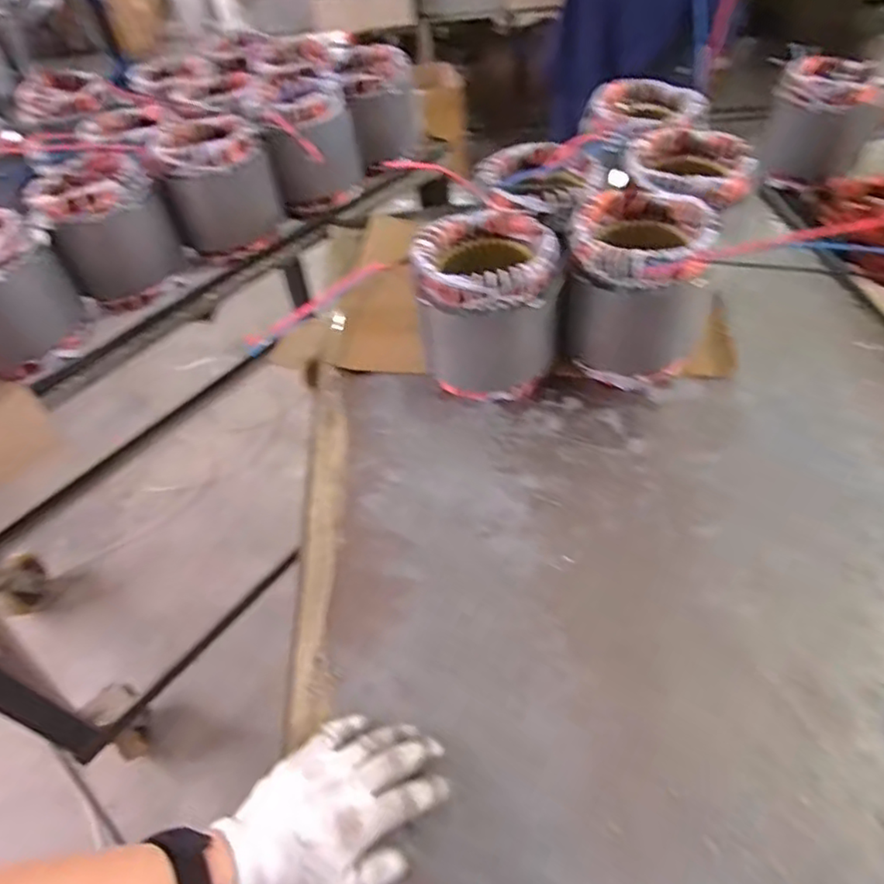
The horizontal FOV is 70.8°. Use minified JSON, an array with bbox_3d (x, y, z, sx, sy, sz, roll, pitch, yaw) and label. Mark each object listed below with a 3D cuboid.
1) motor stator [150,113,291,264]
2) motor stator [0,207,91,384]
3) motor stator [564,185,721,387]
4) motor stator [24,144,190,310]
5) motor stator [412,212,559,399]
[{"bbox_3d":[-0.321,-0.377,0.911,0.152,0.154,0.168,-17,48,-10],"label":"motor stator"},{"bbox_3d":[-0.545,-0.189,0.772,0.146,0.156,0.153,-28,51,-19],"label":"motor stator"},{"bbox_3d":[0.207,-0.163,0.685,0.134,0.168,0.133,5,48,10],"label":"motor stator"},{"bbox_3d":[-0.450,-0.291,0.855,0.147,0.153,0.147,-29,51,-20],"label":"motor stator"},{"bbox_3d":[0.052,-0.148,0.691,0.144,0.163,0.134,-3,47,4],"label":"motor stator"}]

